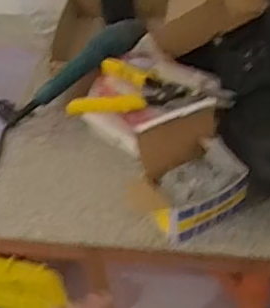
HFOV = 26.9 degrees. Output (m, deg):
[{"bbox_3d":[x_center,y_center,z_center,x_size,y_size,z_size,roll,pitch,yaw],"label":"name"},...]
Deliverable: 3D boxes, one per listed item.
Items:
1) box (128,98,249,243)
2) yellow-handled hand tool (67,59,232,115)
[{"bbox_3d":[0.073,0.027,0.799,0.158,0.148,0.110,-24,48,-16],"label":"box"},{"bbox_3d":[0.027,-0.081,0.837,0.222,0.037,0.124,17,50,21],"label":"yellow-handled hand tool"}]

